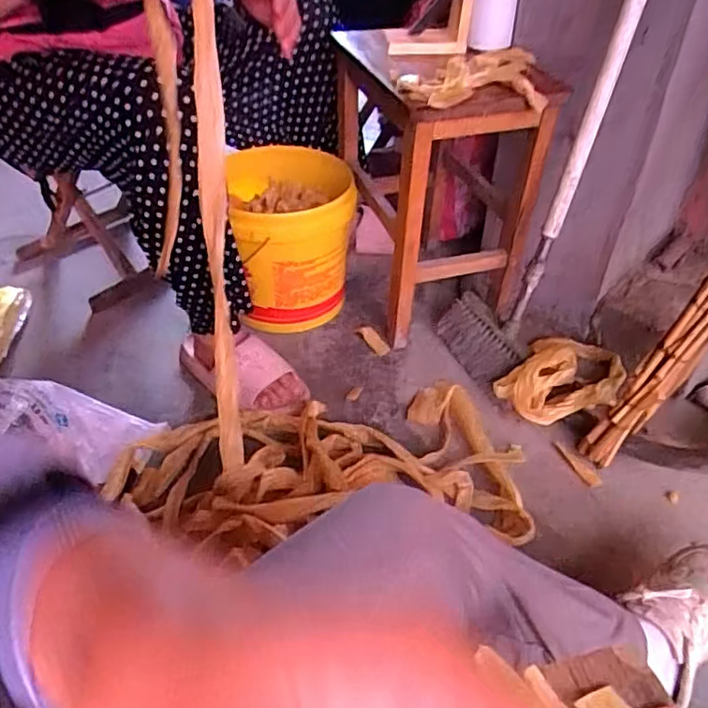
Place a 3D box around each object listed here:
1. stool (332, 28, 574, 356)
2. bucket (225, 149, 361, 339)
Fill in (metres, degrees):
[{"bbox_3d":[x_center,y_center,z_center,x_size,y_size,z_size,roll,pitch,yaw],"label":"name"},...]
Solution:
[{"bbox_3d":[0.136,-0.292,1.048,0.269,0.415,0.367,-9,40,-10],"label":"stool"},{"bbox_3d":[-0.108,-0.206,1.105,0.206,0.241,0.248,-6,40,-8],"label":"bucket"}]

